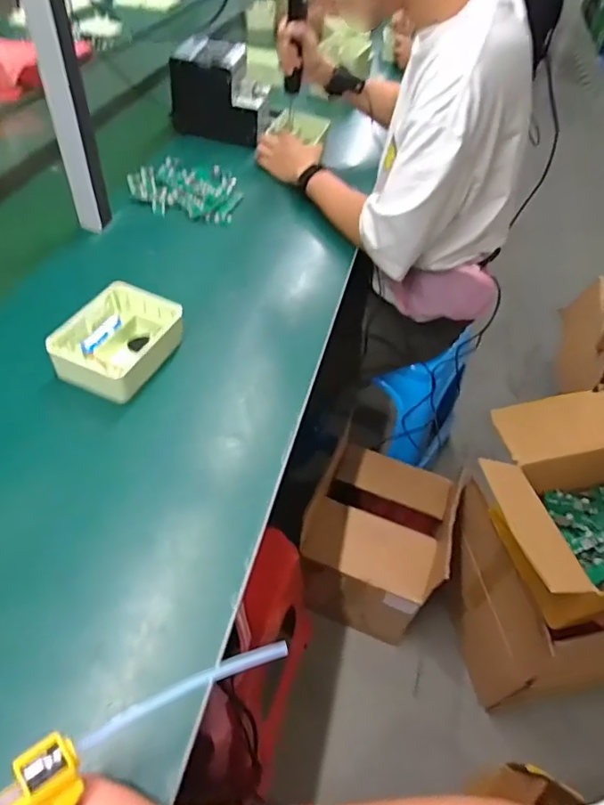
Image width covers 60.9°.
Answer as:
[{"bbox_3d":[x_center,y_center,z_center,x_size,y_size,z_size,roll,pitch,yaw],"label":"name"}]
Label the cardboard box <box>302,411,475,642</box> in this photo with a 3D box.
[{"bbox_3d":[0.163,0.280,1.117,0.278,0.308,0.332,20,50,11],"label":"cardboard box"}]

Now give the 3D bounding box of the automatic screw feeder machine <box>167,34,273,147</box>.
[{"bbox_3d":[-0.170,-0.647,1.073,0.193,0.141,0.124,12,49,5],"label":"automatic screw feeder machine"}]

